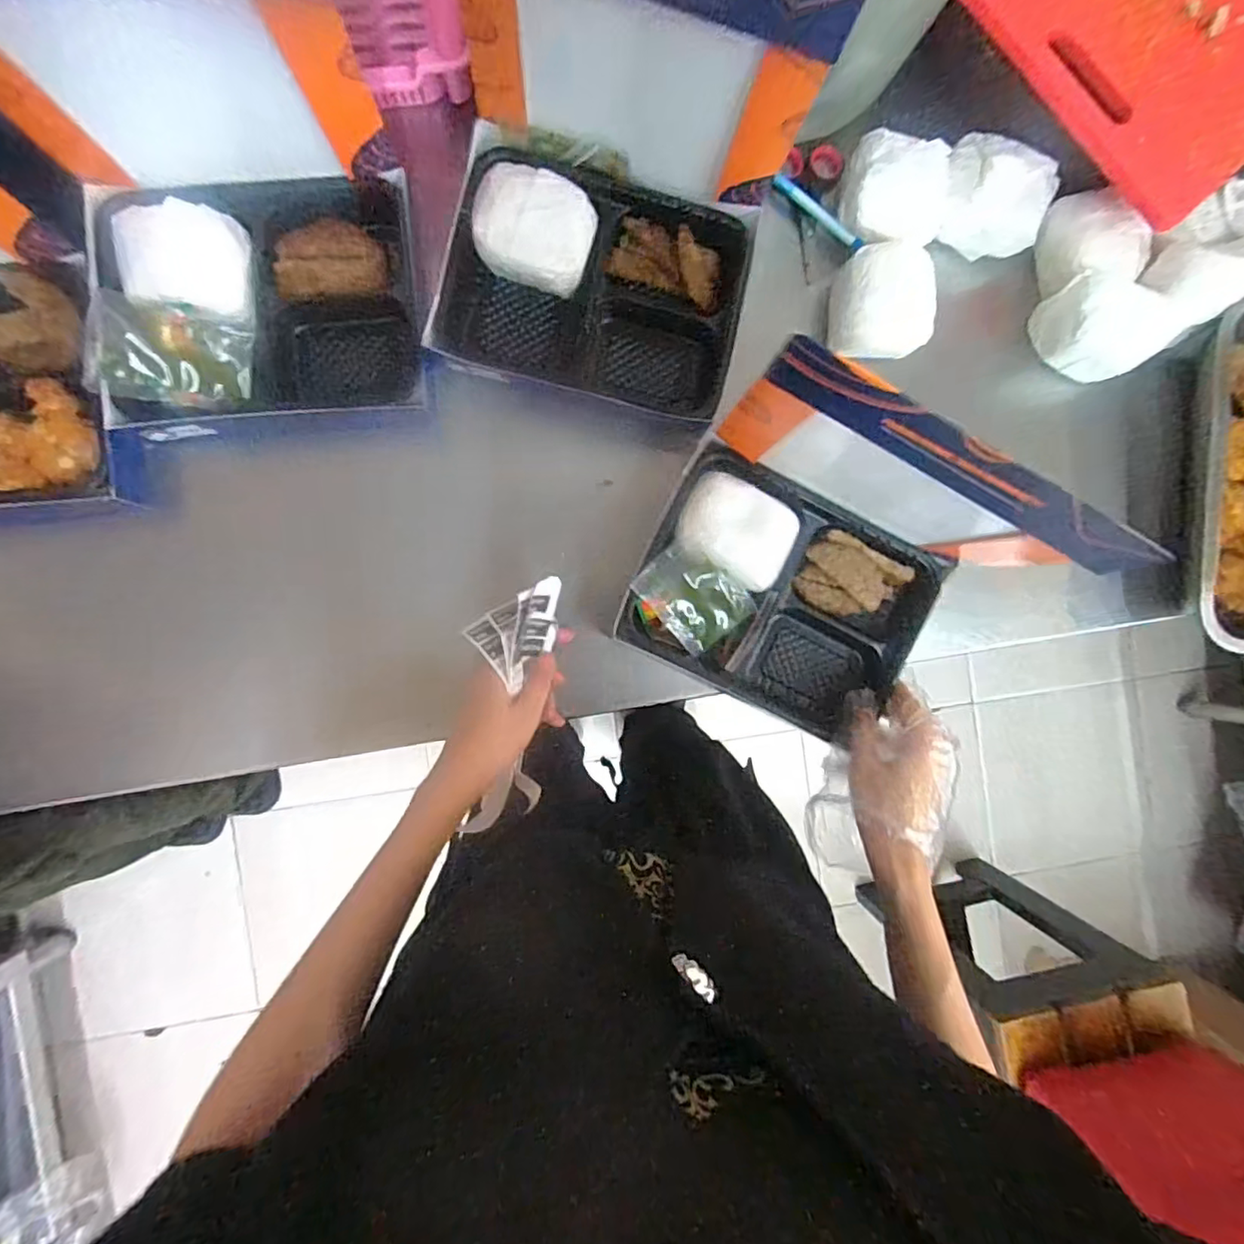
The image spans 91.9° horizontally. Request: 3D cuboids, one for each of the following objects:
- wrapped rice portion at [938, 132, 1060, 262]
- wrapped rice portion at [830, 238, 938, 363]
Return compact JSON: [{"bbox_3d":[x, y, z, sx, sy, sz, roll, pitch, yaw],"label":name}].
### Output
[{"bbox_3d":[0.293,-0.341,0.478,0.083,0.048,0.077,-2,91,-5],"label":"wrapped rice portion"},{"bbox_3d":[0.207,-0.253,0.474,0.085,0.042,0.084,-1,91,-5],"label":"wrapped rice portion"}]

